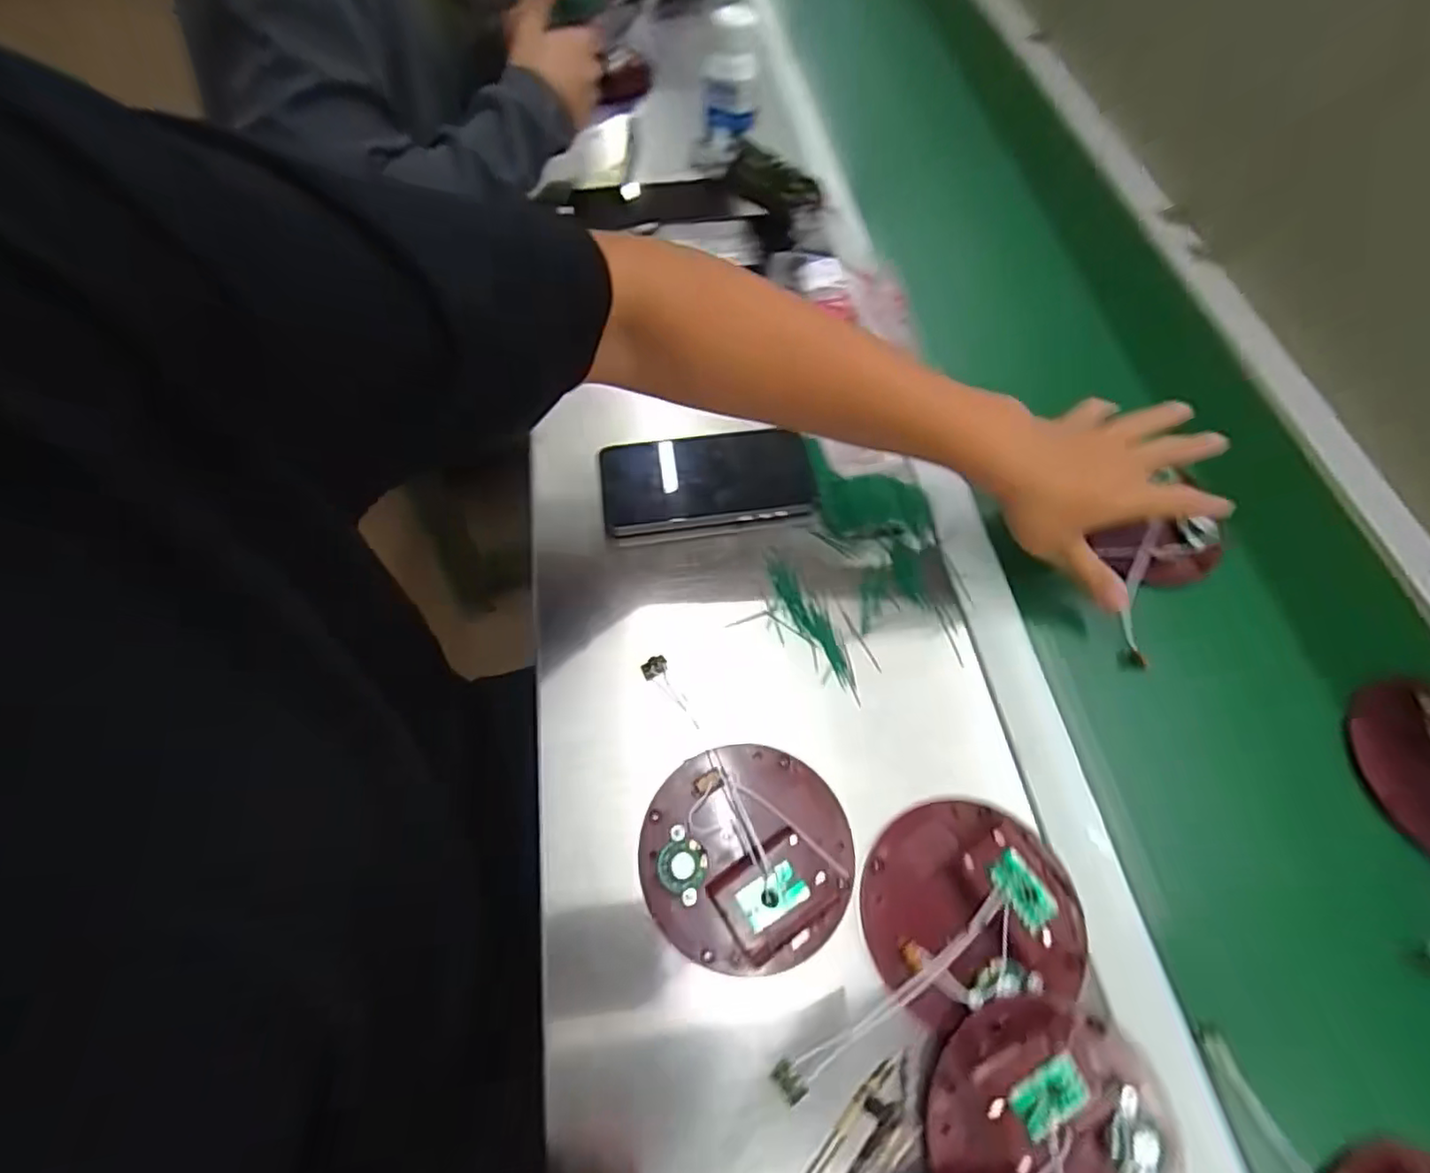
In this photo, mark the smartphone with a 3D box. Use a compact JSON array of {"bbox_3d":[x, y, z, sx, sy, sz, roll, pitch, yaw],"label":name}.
[{"bbox_3d":[-0.007,-0.081,0.477,0.156,0.018,0.082,-7,64,-6],"label":"smartphone"}]

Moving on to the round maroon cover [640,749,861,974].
[{"bbox_3d":[0.018,0.151,0.355,0.116,0.023,0.118,1,63,-2],"label":"round maroon cover"}]

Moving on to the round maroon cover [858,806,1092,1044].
[{"bbox_3d":[0.140,0.175,0.342,0.115,0.021,0.102,-10,64,-7],"label":"round maroon cover"}]

